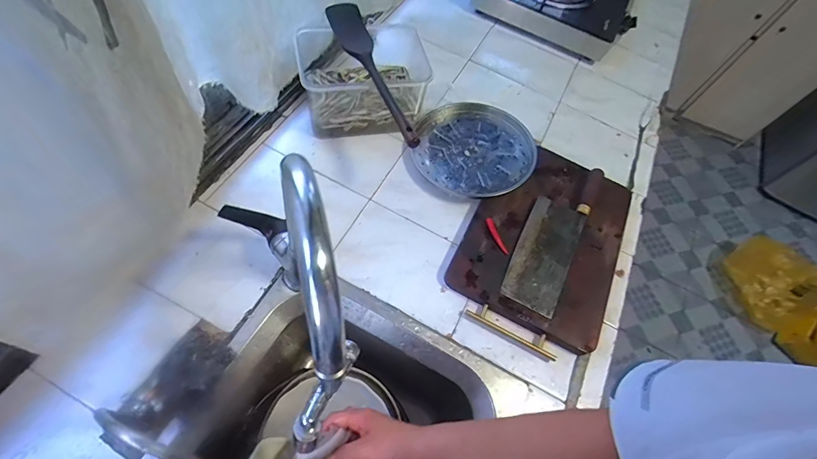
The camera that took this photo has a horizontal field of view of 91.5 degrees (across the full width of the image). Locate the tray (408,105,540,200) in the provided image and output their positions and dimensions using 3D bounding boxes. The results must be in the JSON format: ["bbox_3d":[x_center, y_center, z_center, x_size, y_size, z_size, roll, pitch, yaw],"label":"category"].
[{"bbox_3d":[0.119,-0.151,0.734,0.218,0.019,0.198,35,62,10],"label":"tray"}]

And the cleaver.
[{"bbox_3d":[0.242,-0.001,0.663,0.089,0.027,0.284,28,61,6],"label":"cleaver"}]

